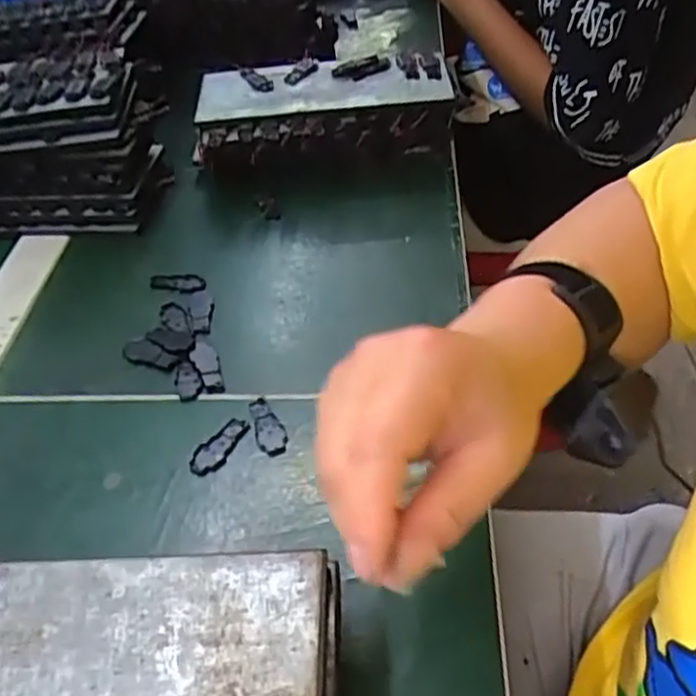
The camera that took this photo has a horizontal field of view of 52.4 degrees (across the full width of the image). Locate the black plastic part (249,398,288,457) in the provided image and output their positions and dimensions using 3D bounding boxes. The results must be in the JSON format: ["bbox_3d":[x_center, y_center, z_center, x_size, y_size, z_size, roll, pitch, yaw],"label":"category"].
[{"bbox_3d":[-0.044,0.042,0.389,0.016,0.004,0.042,-15,45,-9],"label":"black plastic part"}]

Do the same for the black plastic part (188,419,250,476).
[{"bbox_3d":[-0.069,0.052,0.382,0.017,0.004,0.039,24,52,28],"label":"black plastic part"}]

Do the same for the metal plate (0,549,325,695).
[{"bbox_3d":[-0.107,0.110,0.263,0.194,0.004,0.069,-2,44,4],"label":"metal plate"}]

